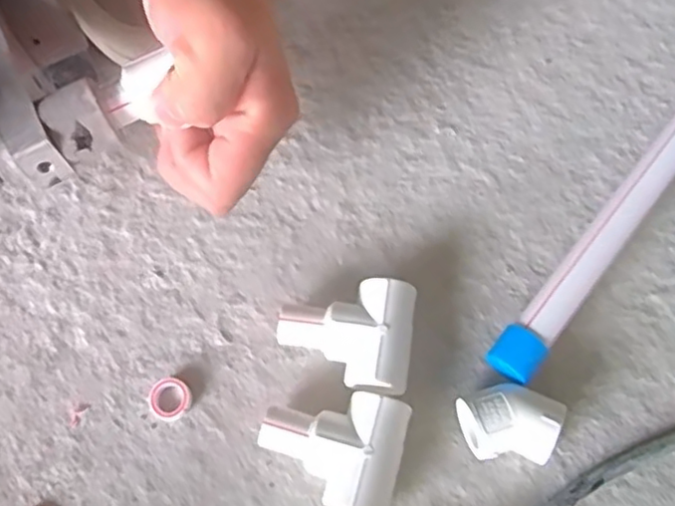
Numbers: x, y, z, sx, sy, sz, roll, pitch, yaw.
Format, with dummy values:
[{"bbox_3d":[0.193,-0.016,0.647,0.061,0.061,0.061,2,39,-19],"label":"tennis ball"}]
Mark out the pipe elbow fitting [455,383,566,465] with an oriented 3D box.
[{"bbox_3d":[0.080,0.081,0.310,0.045,0.030,0.032,3,68,5],"label":"pipe elbow fitting"}]

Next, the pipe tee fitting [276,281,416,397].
[{"bbox_3d":[0.004,0.042,0.332,0.065,0.031,0.055,7,69,6],"label":"pipe tee fitting"}]

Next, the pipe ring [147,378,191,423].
[{"bbox_3d":[-0.086,0.075,0.336,0.022,0.005,0.021,-1,68,3],"label":"pipe ring"}]

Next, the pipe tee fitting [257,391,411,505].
[{"bbox_3d":[-0.003,0.091,0.312,0.065,0.030,0.052,14,70,9],"label":"pipe tee fitting"}]

